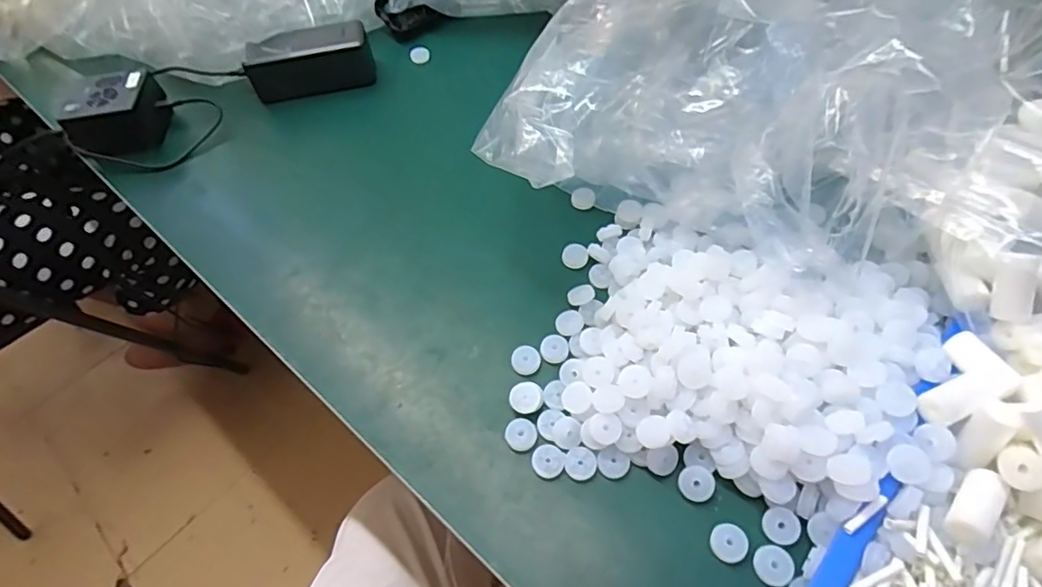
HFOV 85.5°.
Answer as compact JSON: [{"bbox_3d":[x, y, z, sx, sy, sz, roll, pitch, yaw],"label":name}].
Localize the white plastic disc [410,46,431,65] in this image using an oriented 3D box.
[{"bbox_3d":[-0.117,-0.276,0.653,0.023,0.004,0.029,-37,69,-12],"label":"white plastic disc"}]

